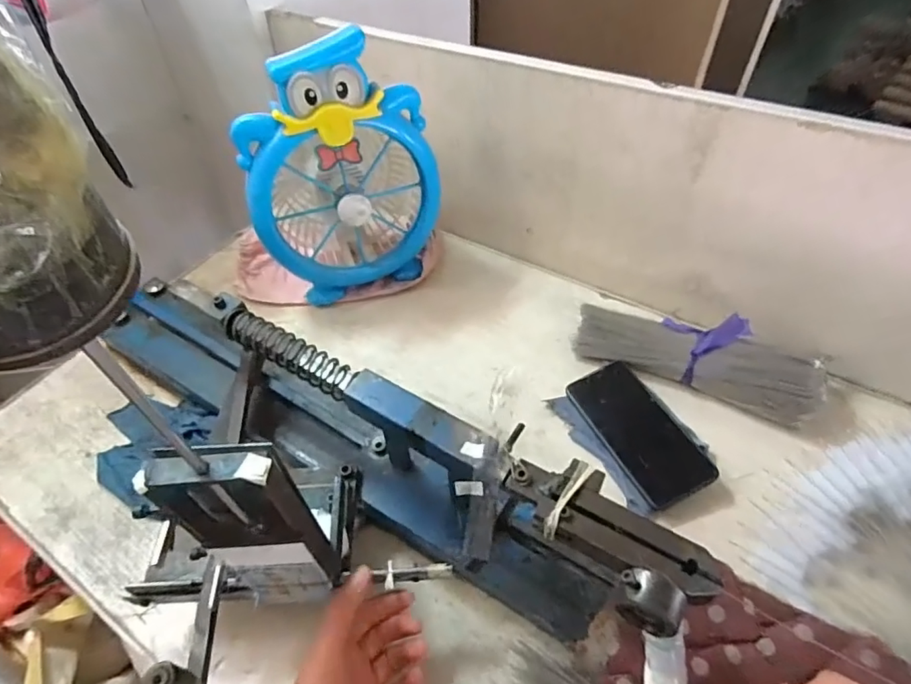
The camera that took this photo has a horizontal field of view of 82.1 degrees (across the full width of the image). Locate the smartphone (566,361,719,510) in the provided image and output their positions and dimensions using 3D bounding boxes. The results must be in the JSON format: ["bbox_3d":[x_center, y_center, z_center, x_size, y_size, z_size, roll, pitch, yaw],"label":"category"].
[{"bbox_3d":[0.189,0.091,0.544,0.074,0.008,0.153,-30,58,-2],"label":"smartphone"}]

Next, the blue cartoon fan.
[{"bbox_3d":[-0.138,-0.211,0.641,0.212,0.292,0.136,-13,51,-9],"label":"blue cartoon fan"}]

